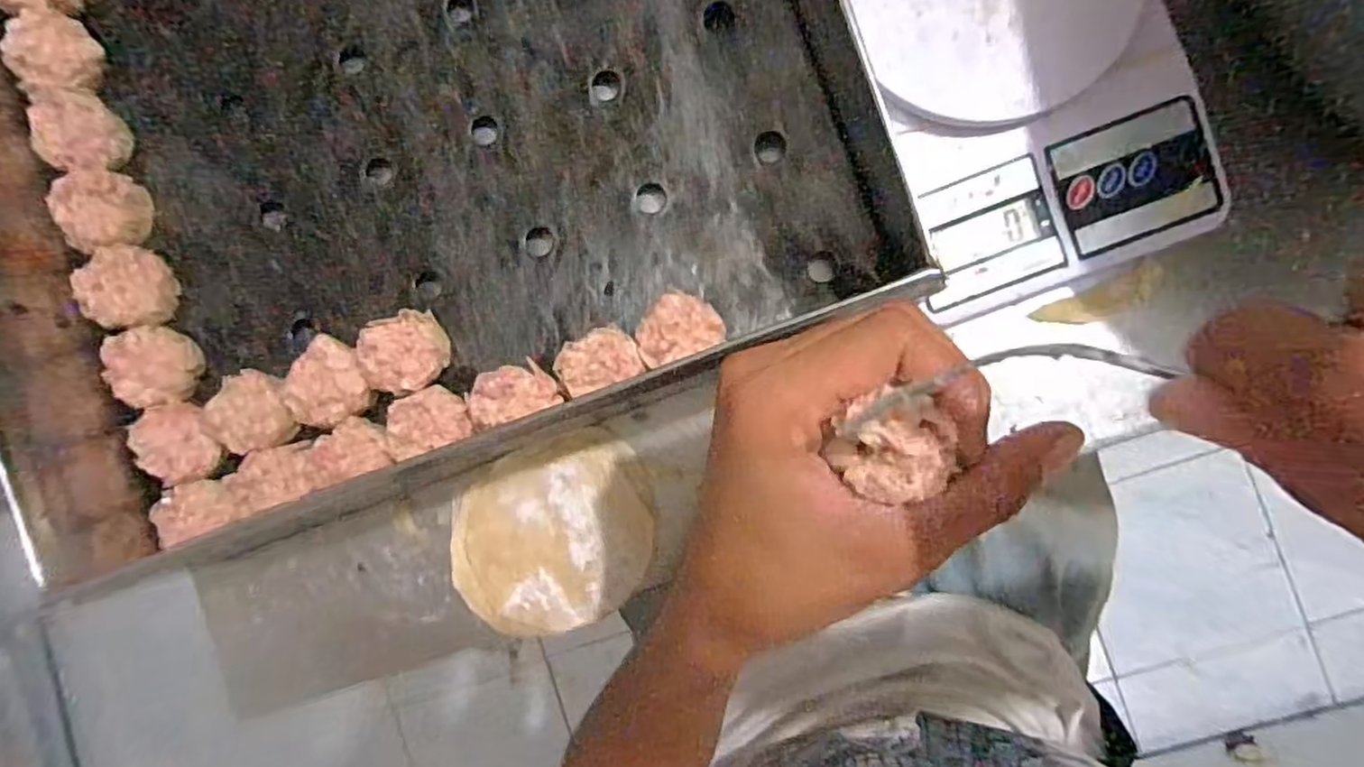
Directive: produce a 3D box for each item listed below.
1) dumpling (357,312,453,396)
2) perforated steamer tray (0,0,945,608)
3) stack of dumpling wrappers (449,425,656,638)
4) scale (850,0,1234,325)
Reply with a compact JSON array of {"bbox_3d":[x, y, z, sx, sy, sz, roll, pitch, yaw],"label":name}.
[{"bbox_3d":[-0.139,-0.016,0.336,0.037,0.034,0.040,-2,90,6],"label":"dumpling"},{"bbox_3d":[-0.162,-0.195,0.325,0.454,0.089,0.482,-19,89,2],"label":"perforated steamer tray"},{"bbox_3d":[-0.067,0.080,0.353,0.107,0.018,0.094,-20,88,6],"label":"stack of dumpling wrappers"},{"bbox_3d":[0.152,-0.148,0.314,0.145,0.036,0.211,-20,88,6],"label":"scale"}]

